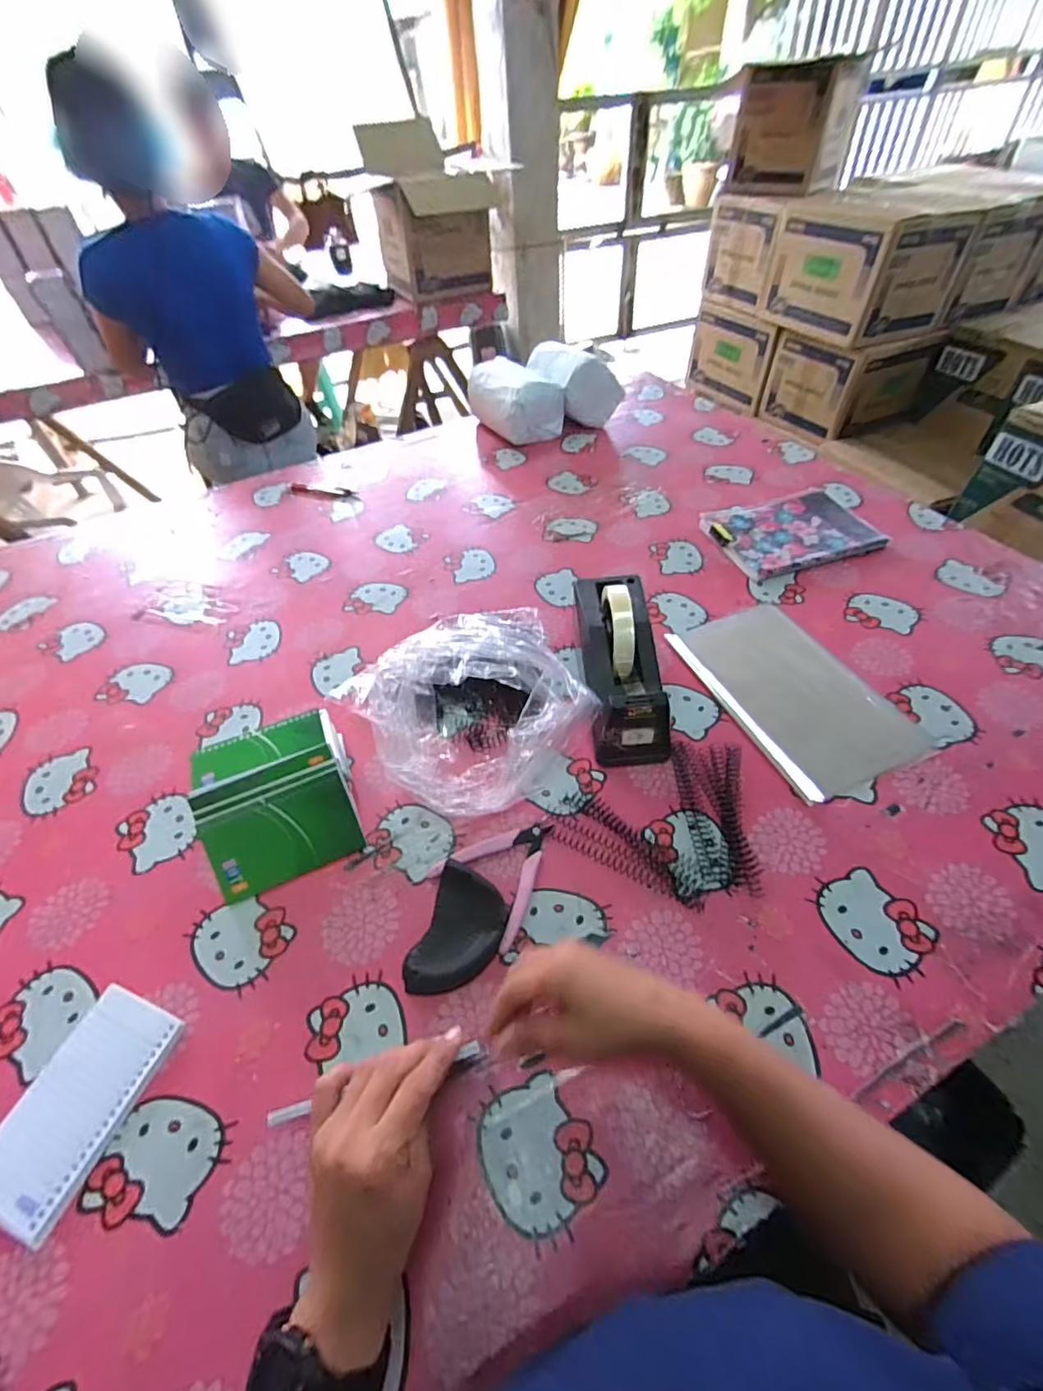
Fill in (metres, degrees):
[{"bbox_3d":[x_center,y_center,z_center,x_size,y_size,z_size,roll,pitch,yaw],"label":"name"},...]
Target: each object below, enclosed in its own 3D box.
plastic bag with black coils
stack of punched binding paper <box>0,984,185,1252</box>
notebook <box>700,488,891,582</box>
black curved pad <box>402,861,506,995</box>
[{"bbox_3d":[-0.049,0.025,0.537,0.175,0.124,0.180,-37,57,-25],"label":"plastic bag with black coils"},{"bbox_3d":[-0.330,0.300,0.396,0.082,0.011,0.136,15,52,16],"label":"stack of punched binding paper"},{"bbox_3d":[0.407,-0.248,0.805,0.234,0.020,0.171,-15,50,-9],"label":"notebook"},{"bbox_3d":[-0.051,0.200,0.448,0.066,0.033,0.099,14,52,15],"label":"black curved pad"}]

